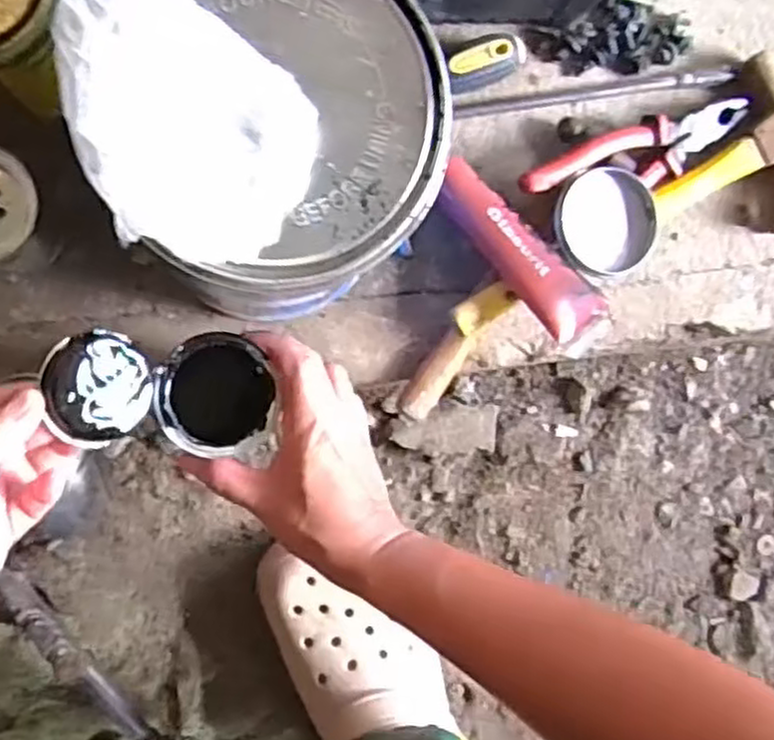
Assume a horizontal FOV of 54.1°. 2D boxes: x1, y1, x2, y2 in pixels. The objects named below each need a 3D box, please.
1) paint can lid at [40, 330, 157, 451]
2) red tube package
[{"bbox_3d":[-0.154,0.009,0.403,0.057,0.008,0.055,1,88,-40],"label":"paint can lid"},{"bbox_3d":[0.095,-0.081,0.534,0.042,0.020,0.156,-40,83,-7],"label":"red tube package"}]

